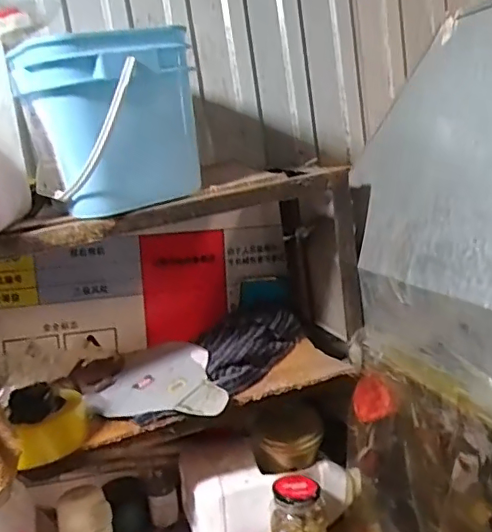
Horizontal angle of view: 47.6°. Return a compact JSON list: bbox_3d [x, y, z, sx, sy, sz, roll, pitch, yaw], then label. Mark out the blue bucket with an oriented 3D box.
[{"bbox_3d":[-0.180,-0.181,0.739,0.204,0.203,0.210,-12,13,-24],"label":"blue bucket"}]

